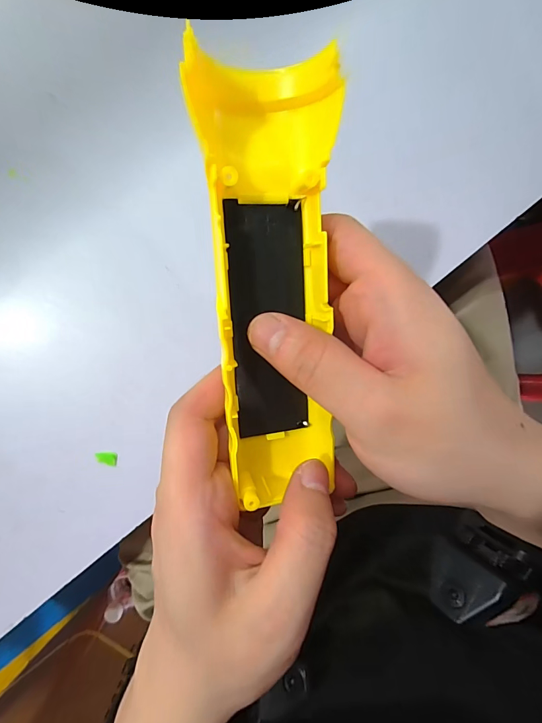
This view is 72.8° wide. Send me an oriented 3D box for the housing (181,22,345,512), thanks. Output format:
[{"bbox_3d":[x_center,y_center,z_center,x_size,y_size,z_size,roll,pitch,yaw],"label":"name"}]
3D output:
[{"bbox_3d":[0.002,-0.023,0.140,0.048,0.028,0.159,-3,103,-4],"label":"housing"}]

